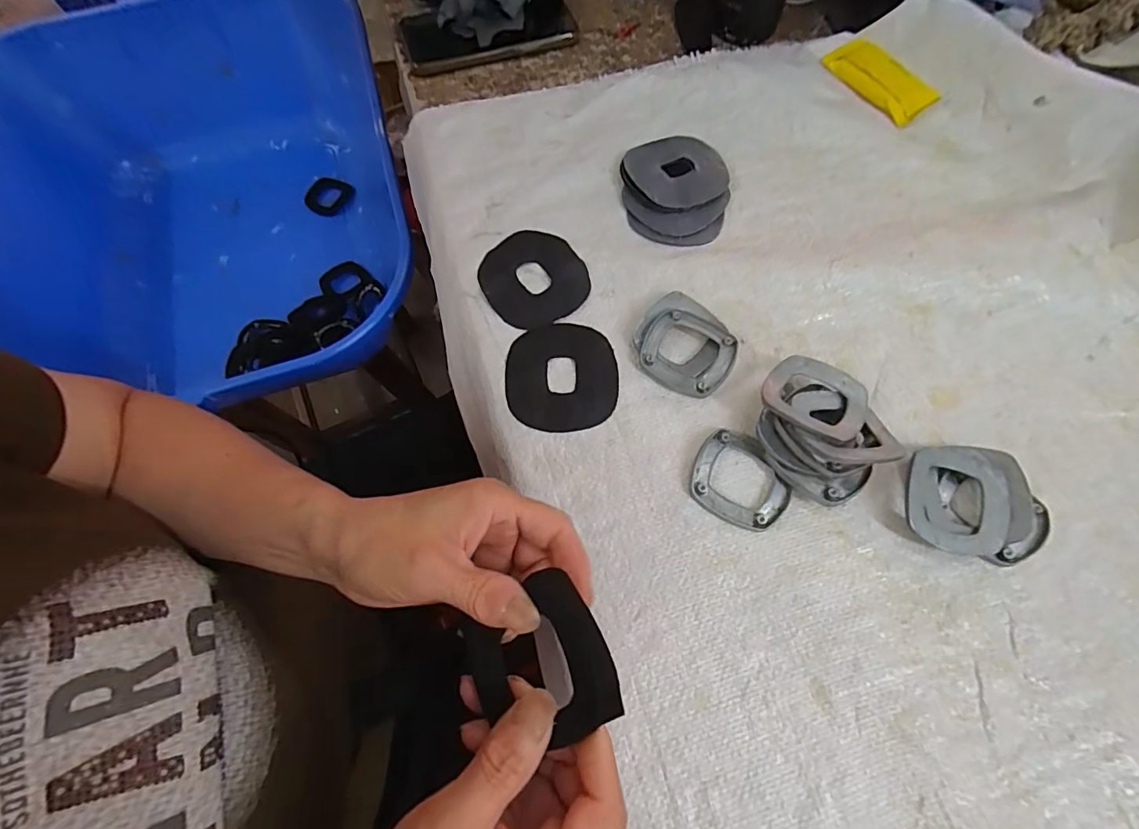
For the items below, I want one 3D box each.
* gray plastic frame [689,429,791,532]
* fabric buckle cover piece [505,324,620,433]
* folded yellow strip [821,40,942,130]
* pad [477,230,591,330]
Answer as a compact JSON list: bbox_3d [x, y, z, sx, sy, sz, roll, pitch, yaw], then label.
[{"bbox_3d":[0.110,0.041,0.315,0.061,0.007,0.057,29,72,12],"label":"gray plastic frame"},{"bbox_3d":[-0.005,-0.027,0.346,0.076,0.004,0.080,-1,68,0],"label":"fabric buckle cover piece"},{"bbox_3d":[0.274,-0.300,0.441,0.044,0.013,0.097,-34,71,-12],"label":"folded yellow strip"},{"bbox_3d":[-0.027,-0.103,0.374,0.074,0.004,0.079,-33,75,-11],"label":"pad"}]

